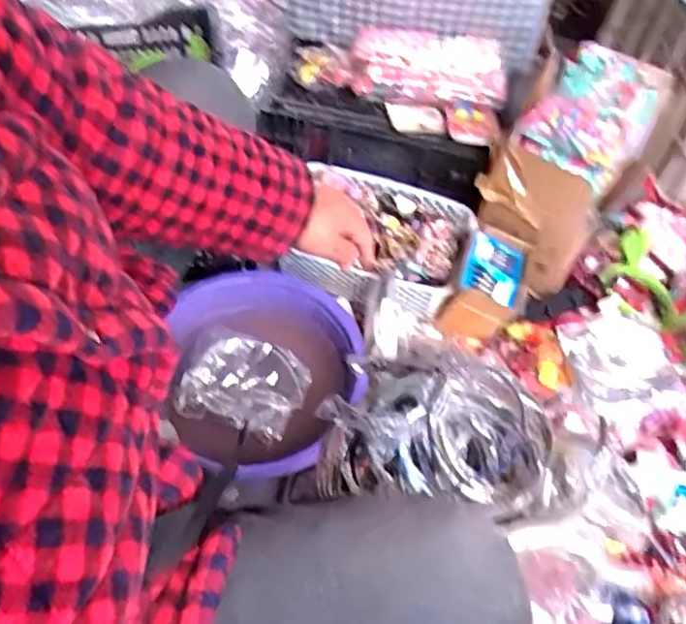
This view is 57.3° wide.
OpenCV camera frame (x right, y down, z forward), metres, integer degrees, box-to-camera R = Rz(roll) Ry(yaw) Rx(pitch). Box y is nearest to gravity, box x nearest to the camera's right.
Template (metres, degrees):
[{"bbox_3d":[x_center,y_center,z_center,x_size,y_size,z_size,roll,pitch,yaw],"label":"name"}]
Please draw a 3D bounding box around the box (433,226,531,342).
[{"bbox_3d":[0.219,-0.038,0.960,0.102,0.100,0.146,23,58,10],"label":"box"}]

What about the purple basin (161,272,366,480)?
[{"bbox_3d":[-0.107,0.079,0.836,0.262,0.078,0.297,-2,57,-6],"label":"purple basin"}]

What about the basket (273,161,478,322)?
[{"bbox_3d":[0.054,-0.121,1.016,0.279,0.081,0.222,21,57,9],"label":"basket"}]

